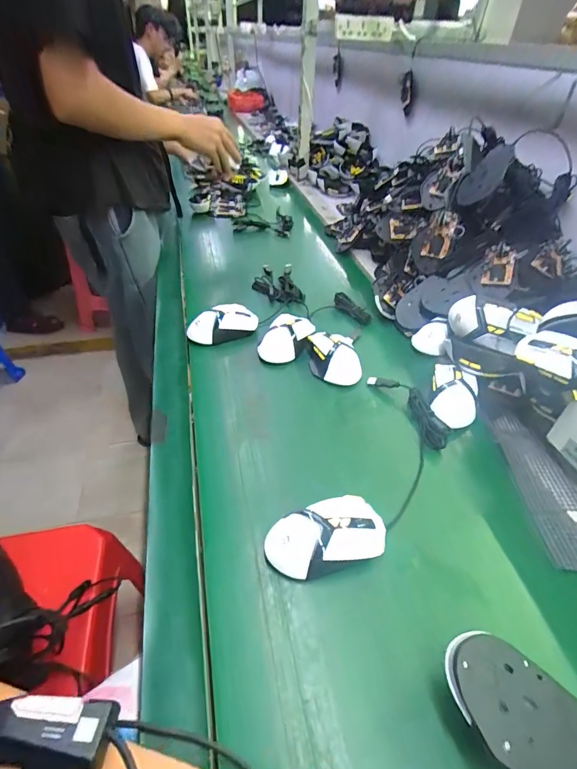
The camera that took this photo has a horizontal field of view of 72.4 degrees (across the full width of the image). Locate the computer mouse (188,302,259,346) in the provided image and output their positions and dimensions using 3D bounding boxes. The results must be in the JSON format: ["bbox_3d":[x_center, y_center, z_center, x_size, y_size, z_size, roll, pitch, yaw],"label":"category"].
[{"bbox_3d":[-0.115,-0.103,0.688,0.119,0.051,0.061,-17,47,-20],"label":"computer mouse"}]

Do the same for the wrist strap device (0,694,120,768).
[{"bbox_3d":[-0.143,0.211,0.242,0.069,0.016,0.031,3,44,-3],"label":"wrist strap device"}]

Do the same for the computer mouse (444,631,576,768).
[{"bbox_3d":[0.168,0.243,0.293,0.110,0.048,0.071,28,48,24],"label":"computer mouse"}]

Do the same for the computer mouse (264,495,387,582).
[{"bbox_3d":[0.039,0.154,0.398,0.120,0.049,0.060,-10,44,-14],"label":"computer mouse"}]

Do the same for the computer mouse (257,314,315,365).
[{"bbox_3d":[0.000,-0.080,0.662,0.067,0.042,0.105,29,49,25],"label":"computer mouse"}]

